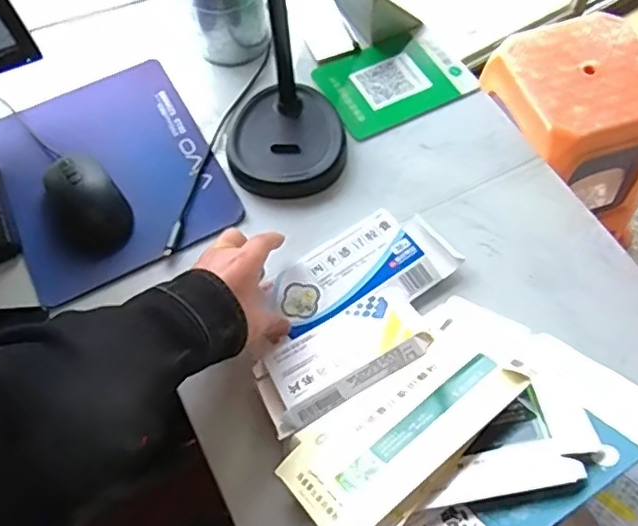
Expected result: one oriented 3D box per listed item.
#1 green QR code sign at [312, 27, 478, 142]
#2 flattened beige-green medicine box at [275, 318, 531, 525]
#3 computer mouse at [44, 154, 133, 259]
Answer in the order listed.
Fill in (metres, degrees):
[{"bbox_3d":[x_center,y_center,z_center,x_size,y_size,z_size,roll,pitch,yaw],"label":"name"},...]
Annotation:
[{"bbox_3d":[0.085,-0.204,0.674,0.155,0.010,0.115,-27,64,-12],"label":"green QR code sign"},{"bbox_3d":[0.063,0.120,0.449,0.186,0.011,0.103,-35,32,-15],"label":"flattened beige-green medicine box"},{"bbox_3d":[-0.230,-0.061,0.584,0.068,0.035,0.110,-33,66,-14],"label":"computer mouse"}]

